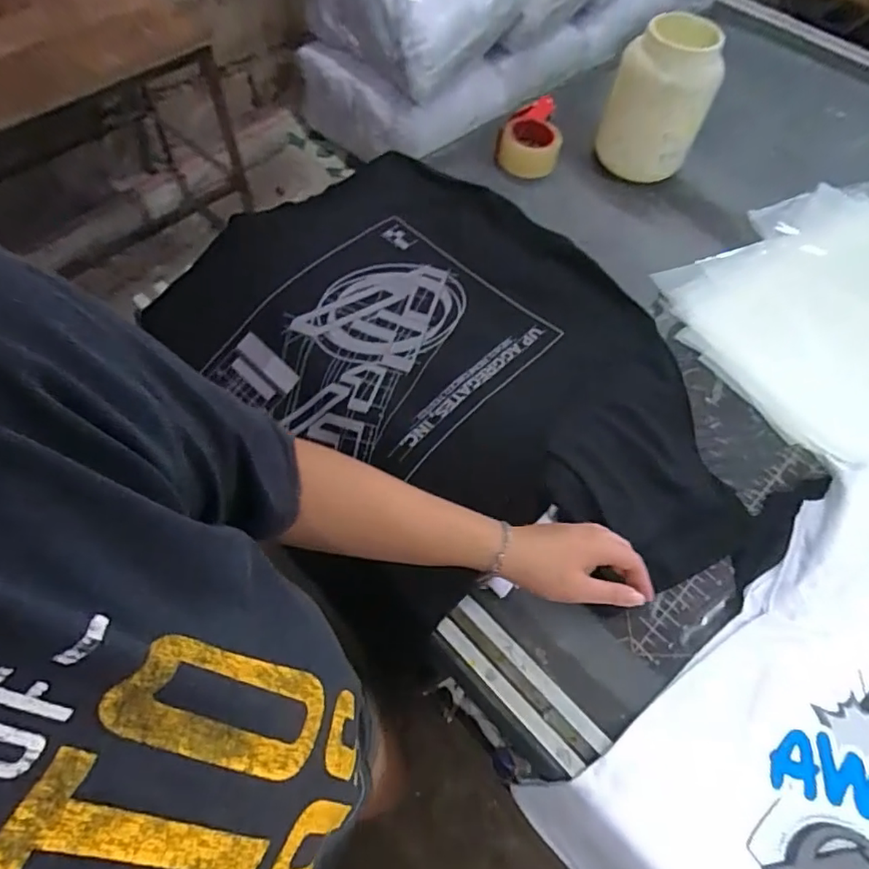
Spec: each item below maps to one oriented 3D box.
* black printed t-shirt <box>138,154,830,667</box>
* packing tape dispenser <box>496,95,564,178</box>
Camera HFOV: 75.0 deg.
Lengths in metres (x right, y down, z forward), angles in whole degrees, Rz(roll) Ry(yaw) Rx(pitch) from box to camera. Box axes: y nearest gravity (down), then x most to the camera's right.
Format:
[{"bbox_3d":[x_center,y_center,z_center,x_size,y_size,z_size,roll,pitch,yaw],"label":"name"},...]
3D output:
[{"bbox_3d":[0.060,-0.054,0.701,0.409,0.142,0.707,-37,67,-21],"label":"black printed t-shirt"},{"bbox_3d":[0.179,-0.568,1.073,0.116,0.094,0.147,8,58,0],"label":"packing tape dispenser"}]

